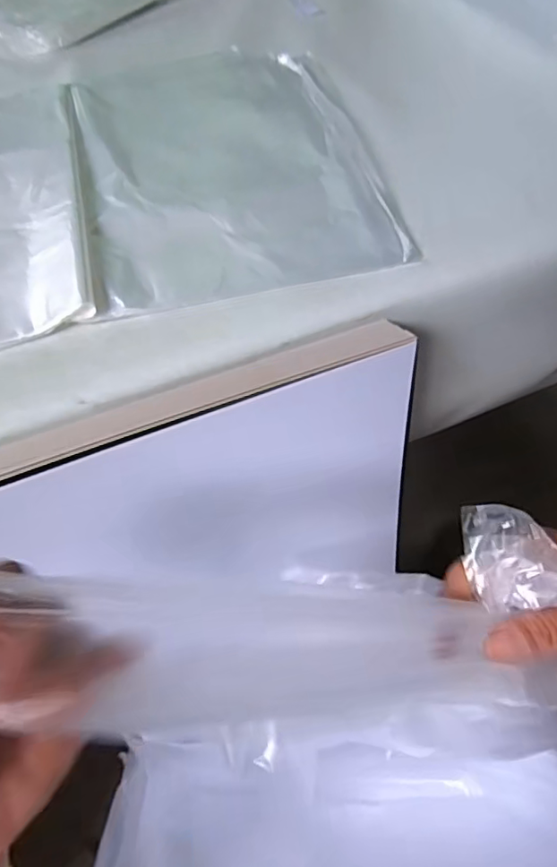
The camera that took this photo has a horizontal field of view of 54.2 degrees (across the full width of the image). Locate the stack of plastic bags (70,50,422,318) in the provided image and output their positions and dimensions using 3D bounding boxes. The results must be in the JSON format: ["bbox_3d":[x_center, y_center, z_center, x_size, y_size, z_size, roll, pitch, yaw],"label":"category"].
[{"bbox_3d":[-0.045,-0.223,0.425,0.210,0.009,0.340,-12,55,-6],"label":"stack of plastic bags"}]

